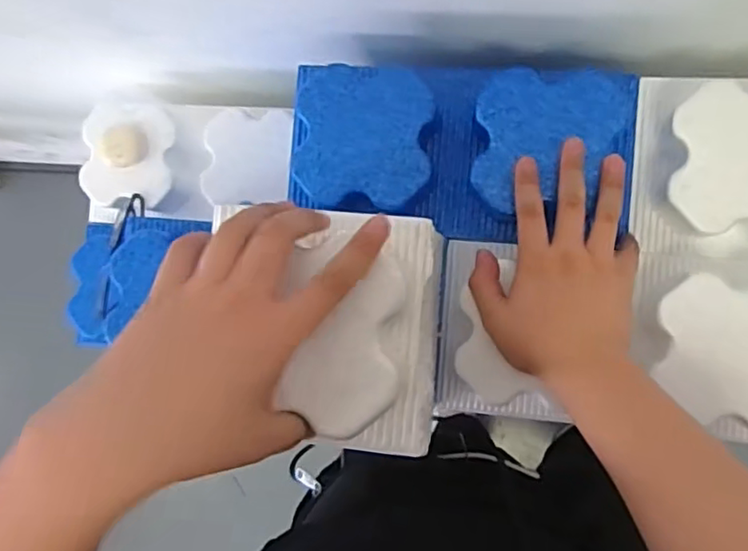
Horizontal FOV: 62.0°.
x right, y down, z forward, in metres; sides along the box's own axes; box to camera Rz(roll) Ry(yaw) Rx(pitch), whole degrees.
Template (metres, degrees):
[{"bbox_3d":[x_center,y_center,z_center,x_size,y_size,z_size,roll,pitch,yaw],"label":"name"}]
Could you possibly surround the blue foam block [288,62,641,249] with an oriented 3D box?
[{"bbox_3d":[0.076,-0.106,0.530,0.282,0.059,0.139,4,91,10],"label":"blue foam block"}]

